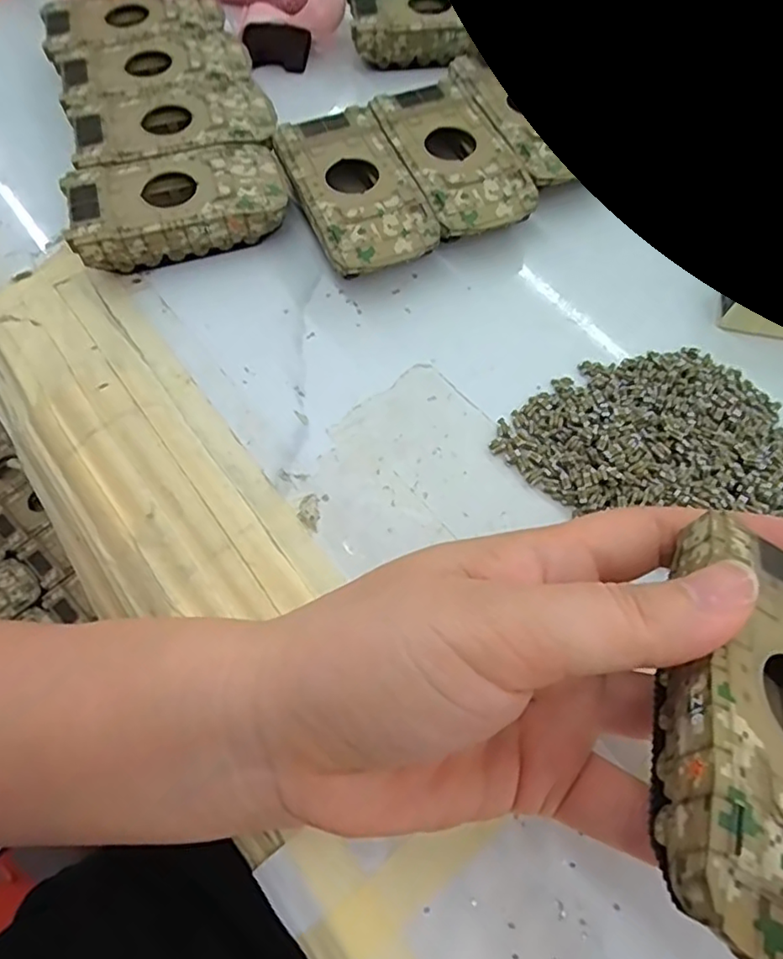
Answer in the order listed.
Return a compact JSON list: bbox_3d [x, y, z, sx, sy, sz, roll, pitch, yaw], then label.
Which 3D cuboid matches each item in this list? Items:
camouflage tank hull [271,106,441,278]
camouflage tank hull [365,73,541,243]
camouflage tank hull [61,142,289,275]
[{"bbox_3d":[-0.017,-0.131,0.288,0.051,0.026,0.094,-21,65,-10],"label":"camouflage tank hull"},{"bbox_3d":[0.029,-0.152,0.298,0.049,0.026,0.094,-21,65,-10],"label":"camouflage tank hull"},{"bbox_3d":[-0.098,-0.128,0.286,0.094,0.027,0.049,-17,64,-8],"label":"camouflage tank hull"}]

